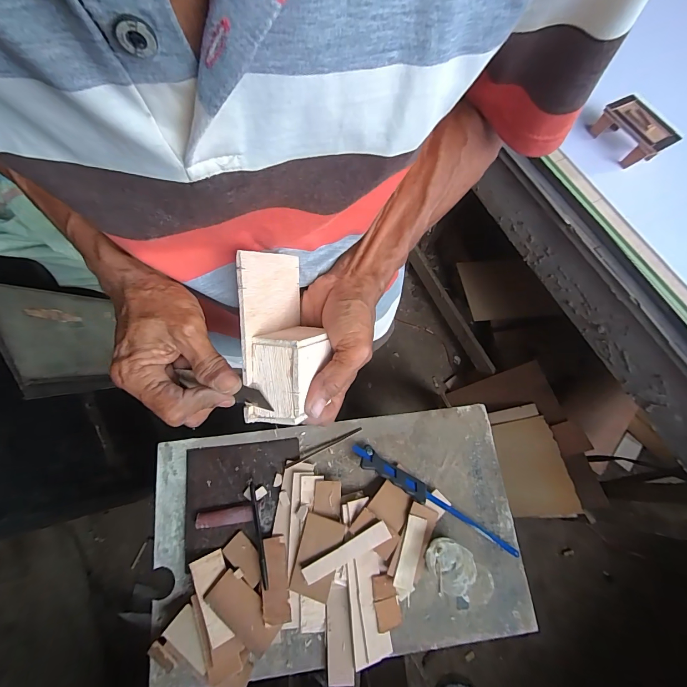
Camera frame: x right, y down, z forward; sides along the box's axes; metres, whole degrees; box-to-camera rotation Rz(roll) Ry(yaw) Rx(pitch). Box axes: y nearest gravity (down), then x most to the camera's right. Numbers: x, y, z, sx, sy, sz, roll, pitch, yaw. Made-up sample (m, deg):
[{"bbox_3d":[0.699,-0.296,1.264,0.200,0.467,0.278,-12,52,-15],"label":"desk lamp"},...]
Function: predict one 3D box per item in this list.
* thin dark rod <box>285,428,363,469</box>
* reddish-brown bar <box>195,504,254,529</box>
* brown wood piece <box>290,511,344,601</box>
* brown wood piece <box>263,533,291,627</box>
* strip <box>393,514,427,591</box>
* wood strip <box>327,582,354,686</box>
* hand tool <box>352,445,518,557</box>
[{"bbox_3d":[-0.032,0.178,0.585,0.141,0.010,0.007,-24,75,-9],"label":"thin dark rod"},{"bbox_3d":[-0.186,0.273,0.541,0.087,0.014,0.025,-6,73,-4],"label":"reddish-brown bar"},{"bbox_3d":[-0.039,0.320,0.519,0.060,0.005,0.107,14,74,8],"label":"brown wood piece"},{"bbox_3d":[-0.102,0.351,0.511,0.037,0.007,0.109,-4,65,-11],"label":"brown wood piece"},{"bbox_3d":[0.104,0.325,0.536,0.031,0.009,0.103,16,74,2],"label":"strip"},{"bbox_3d":[-0.006,0.421,0.498,0.035,0.011,0.123,-2,73,-3],"label":"wood strip"},{"bbox_3d":[0.142,0.258,0.561,0.296,0.025,0.032,33,74,8],"label":"hand tool"}]

